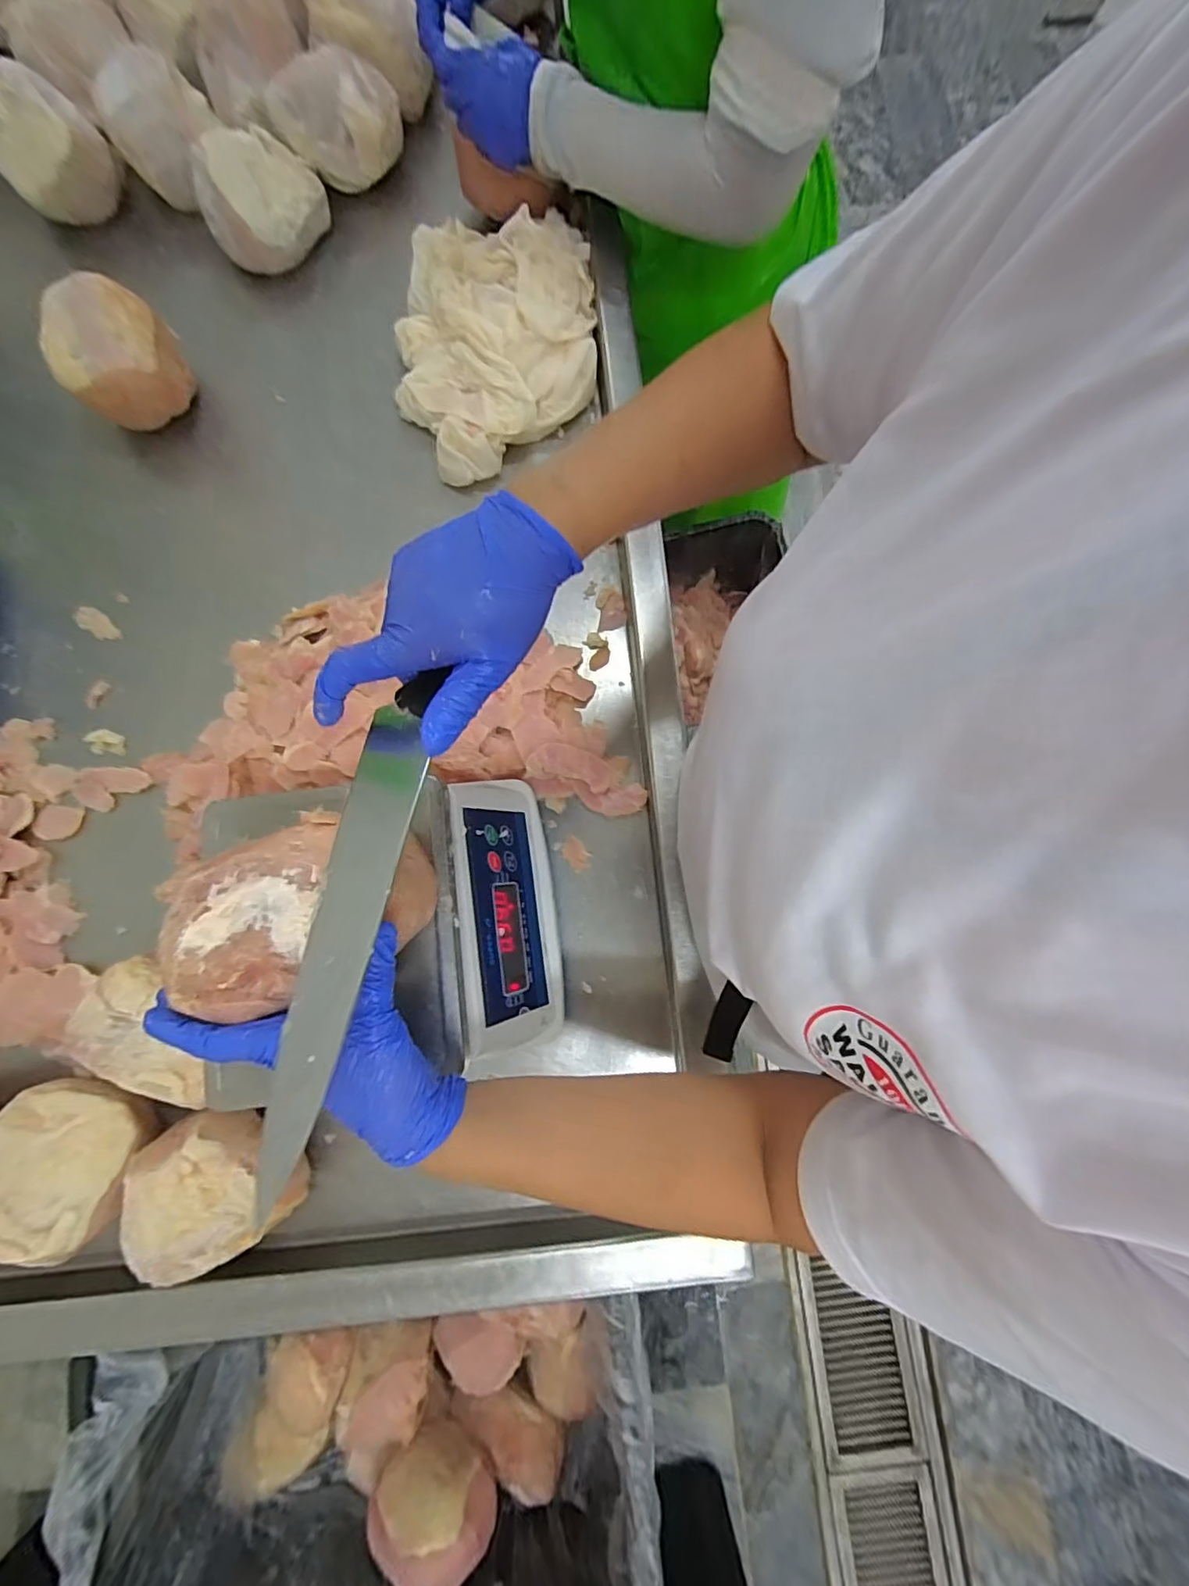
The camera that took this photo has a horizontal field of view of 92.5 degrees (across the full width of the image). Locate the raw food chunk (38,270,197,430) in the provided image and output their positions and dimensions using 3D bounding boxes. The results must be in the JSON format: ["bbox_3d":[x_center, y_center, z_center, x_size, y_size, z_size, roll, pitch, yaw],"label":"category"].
[{"bbox_3d":[-0.504,-0.459,0.611,0.115,0.086,0.133,-44,82,-8],"label":"raw food chunk"}]

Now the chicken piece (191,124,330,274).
[{"bbox_3d":[-0.378,-0.675,0.654,0.132,0.086,0.105,-27,80,-5],"label":"chicken piece"}]

